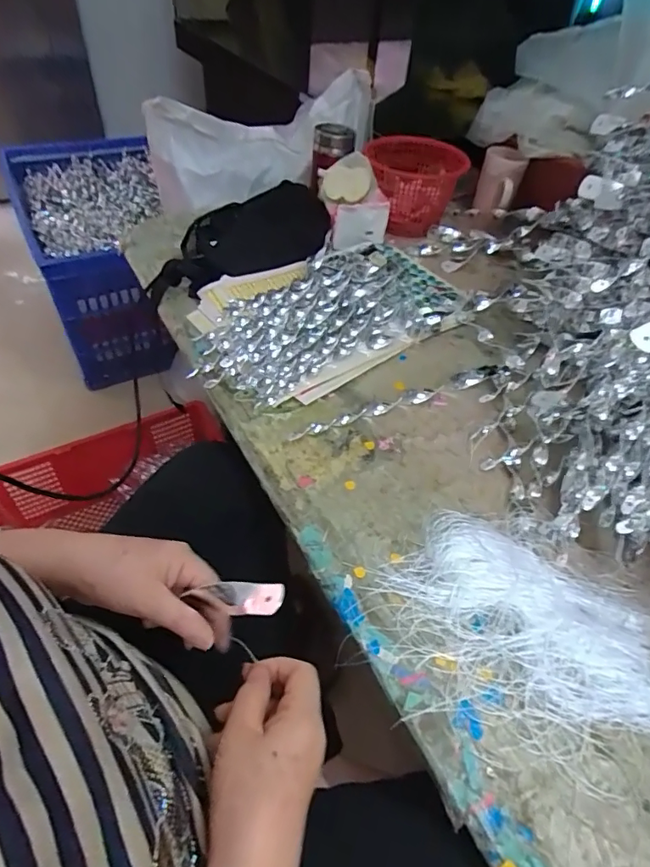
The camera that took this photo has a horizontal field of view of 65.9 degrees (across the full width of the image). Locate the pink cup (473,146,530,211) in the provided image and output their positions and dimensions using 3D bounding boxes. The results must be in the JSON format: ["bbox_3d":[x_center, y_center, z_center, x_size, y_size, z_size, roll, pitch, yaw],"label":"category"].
[{"bbox_3d":[0.331,-0.473,0.957,0.077,0.103,0.089,15,48,9],"label":"pink cup"}]

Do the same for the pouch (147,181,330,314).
[{"bbox_3d":[-0.124,-0.300,0.794,0.168,0.056,0.346,35,54,25],"label":"pouch"}]

